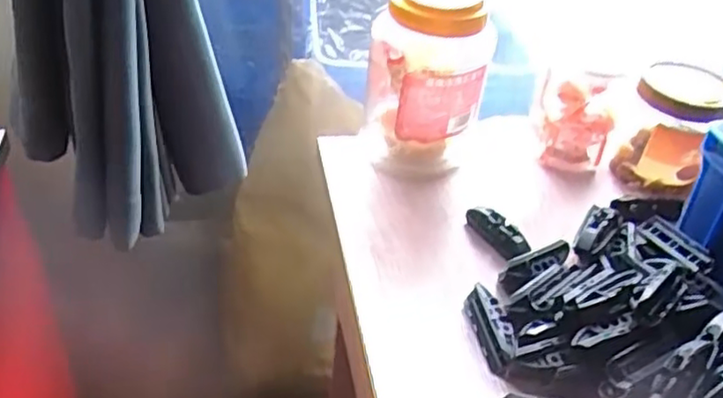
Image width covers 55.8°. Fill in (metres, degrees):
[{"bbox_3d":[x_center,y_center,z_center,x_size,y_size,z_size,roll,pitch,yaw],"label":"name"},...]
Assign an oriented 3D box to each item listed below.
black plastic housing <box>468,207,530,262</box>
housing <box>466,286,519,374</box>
[{"bbox_3d":[0.113,0.028,0.576,0.015,0.024,0.062,-21,45,-29],"label":"black plastic housing"},{"bbox_3d":[0.095,0.093,0.493,0.023,0.021,0.069,-2,38,-8],"label":"housing"}]

